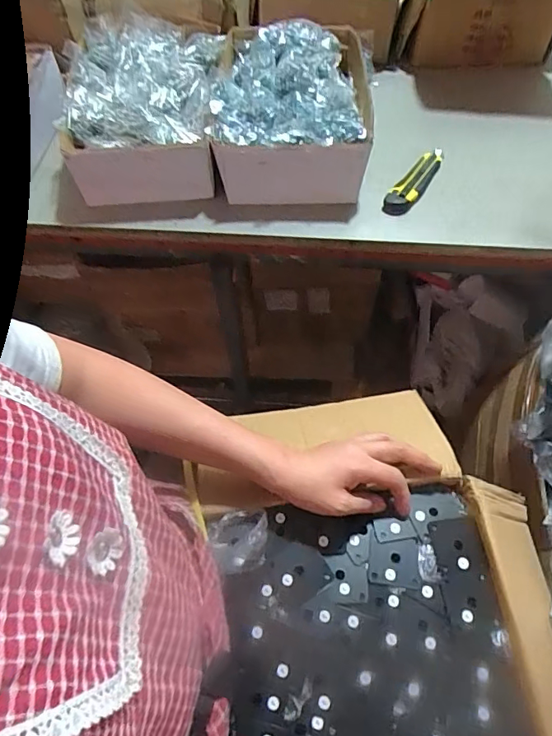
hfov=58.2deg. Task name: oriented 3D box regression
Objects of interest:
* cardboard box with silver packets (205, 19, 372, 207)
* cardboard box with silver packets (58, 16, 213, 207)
[{"bbox_3d":[0.024,-0.403,0.772,0.221,0.125,0.276,3,63,3],"label":"cardboard box with silver packets"},{"bbox_3d":[-0.208,-0.406,0.784,0.206,0.106,0.273,-4,63,-1],"label":"cardboard box with silver packets"}]

